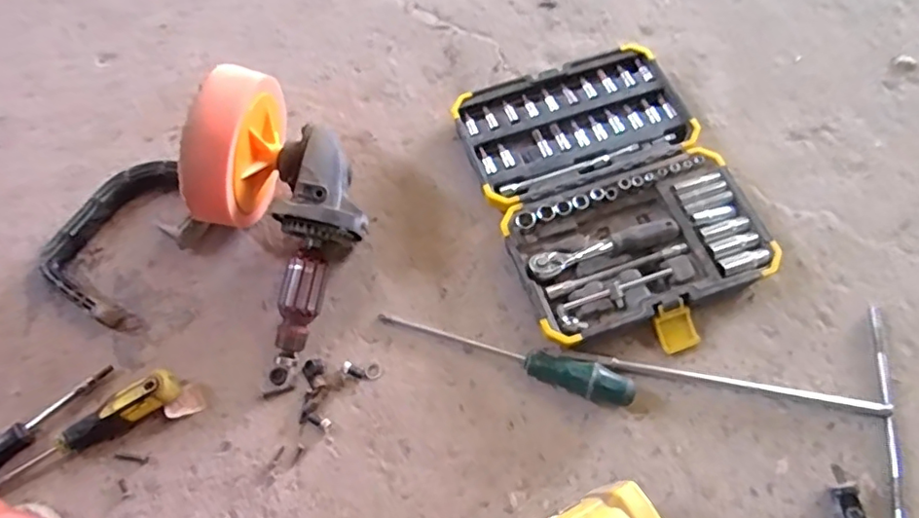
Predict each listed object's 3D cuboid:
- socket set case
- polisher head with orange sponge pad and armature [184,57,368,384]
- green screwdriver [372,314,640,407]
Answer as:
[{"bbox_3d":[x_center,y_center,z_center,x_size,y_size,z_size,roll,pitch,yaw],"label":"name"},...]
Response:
[{"bbox_3d":[0.150,-0.068,0.587,0.230,0.033,0.313,-18,67,-7],"label":"socket set case"},{"bbox_3d":[-0.170,-0.045,0.529,0.160,0.154,0.230,-33,69,-13],"label":"polisher head with orange sponge pad and armature"},{"bbox_3d":[0.040,0.084,0.523,0.237,0.034,0.026,18,67,9],"label":"green screwdriver"}]

